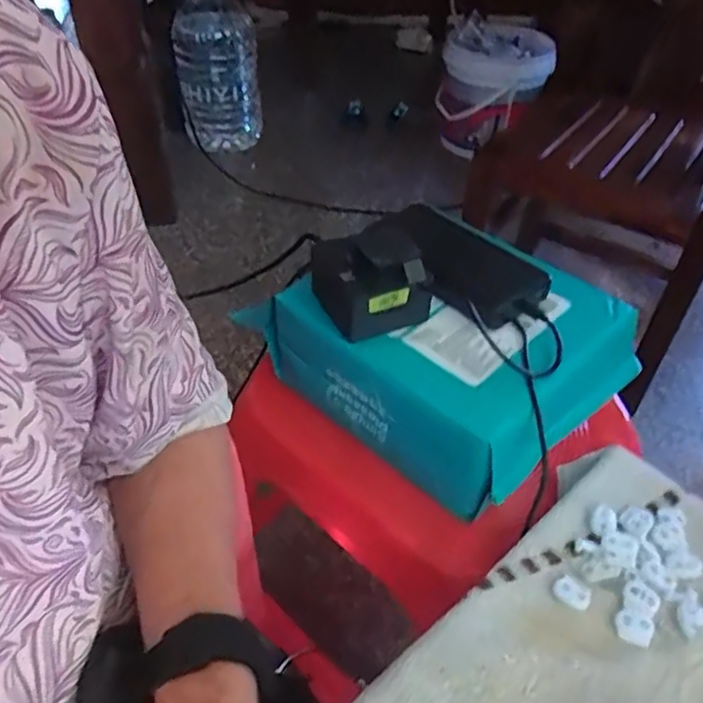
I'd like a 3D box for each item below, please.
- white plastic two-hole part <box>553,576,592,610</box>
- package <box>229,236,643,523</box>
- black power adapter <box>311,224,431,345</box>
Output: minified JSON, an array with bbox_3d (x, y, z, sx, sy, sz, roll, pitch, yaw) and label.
[{"bbox_3d":[0.139,0.150,0.397,0.023,0.004,0.016,26,48,24],"label":"white plastic two-hole part"},{"bbox_3d":[0.084,-0.011,0.543,0.206,0.119,0.250,-33,53,-32],"label":"package"},{"bbox_3d":[0.014,-0.059,0.498,0.074,0.058,0.083,-16,45,-18],"label":"black power adapter"}]

